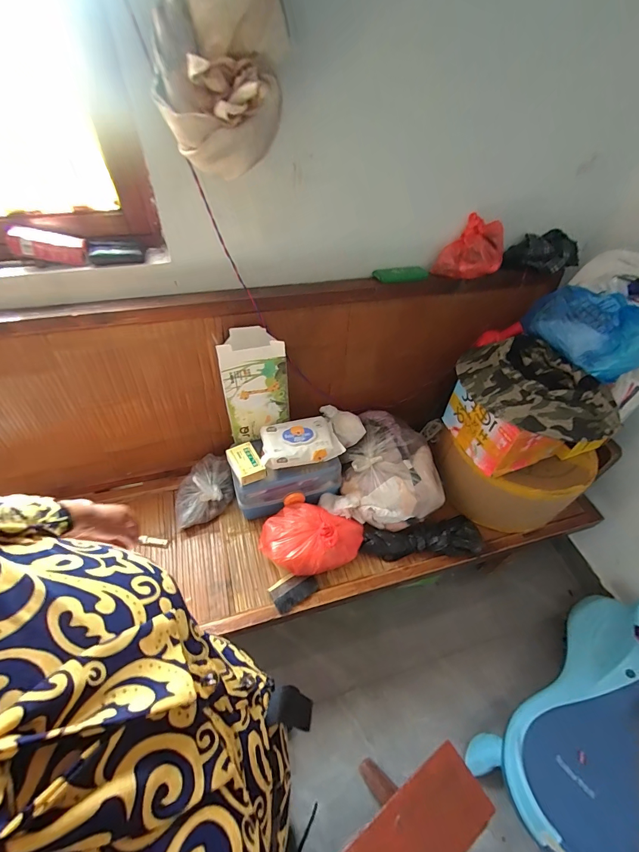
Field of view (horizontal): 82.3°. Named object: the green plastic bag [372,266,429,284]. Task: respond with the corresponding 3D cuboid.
[{"bbox_3d":[0.218,-0.403,0.971,0.144,0.038,0.029,-11,54,-7],"label":"green plastic bag"}]

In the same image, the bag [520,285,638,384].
[{"bbox_3d":[0.623,-0.233,0.832,0.160,0.127,0.252,-19,55,-13],"label":"bag"}]

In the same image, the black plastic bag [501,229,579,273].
[{"bbox_3d":[0.634,-0.490,1.041,0.264,0.074,0.118,-23,56,-16],"label":"black plastic bag"}]

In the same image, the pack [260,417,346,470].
[{"bbox_3d":[-0.053,0.040,0.998,0.216,0.049,0.130,-13,54,-9],"label":"pack"}]

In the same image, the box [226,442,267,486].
[{"bbox_3d":[-0.195,0.096,0.965,0.074,0.036,0.109,-26,57,-17],"label":"box"}]

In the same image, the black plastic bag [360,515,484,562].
[{"bbox_3d":[0.284,0.313,1.012,0.329,0.077,0.102,-6,53,-3],"label":"black plastic bag"}]

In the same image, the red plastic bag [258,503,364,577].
[{"bbox_3d":[-0.017,0.294,0.972,0.274,0.099,0.172,-9,54,-6],"label":"red plastic bag"}]

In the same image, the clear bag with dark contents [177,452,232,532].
[{"bbox_3d":[-0.340,0.185,1.077,0.162,0.089,0.207,-11,54,-7],"label":"clear bag with dark contents"}]

